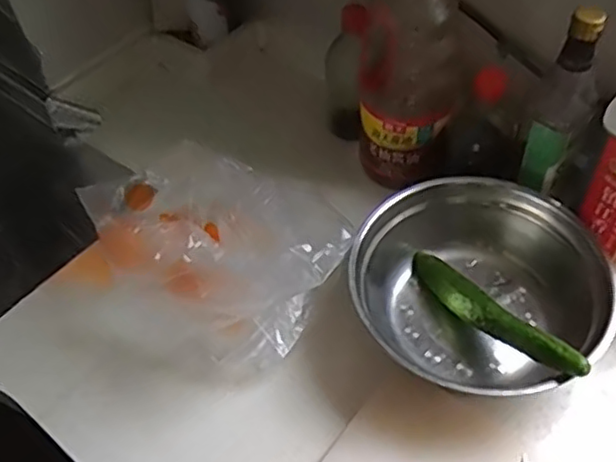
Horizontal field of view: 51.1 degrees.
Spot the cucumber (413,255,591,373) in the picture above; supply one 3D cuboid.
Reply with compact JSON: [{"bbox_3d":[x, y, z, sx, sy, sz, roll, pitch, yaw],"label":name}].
[{"bbox_3d":[0.184,0.084,0.663,0.029,0.032,0.247,-27,31,-17],"label":"cucumber"}]

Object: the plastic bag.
[{"bbox_3d":[-0.108,0.014,0.703,0.315,0.160,0.167,31,59,27],"label":"plastic bag"}]

